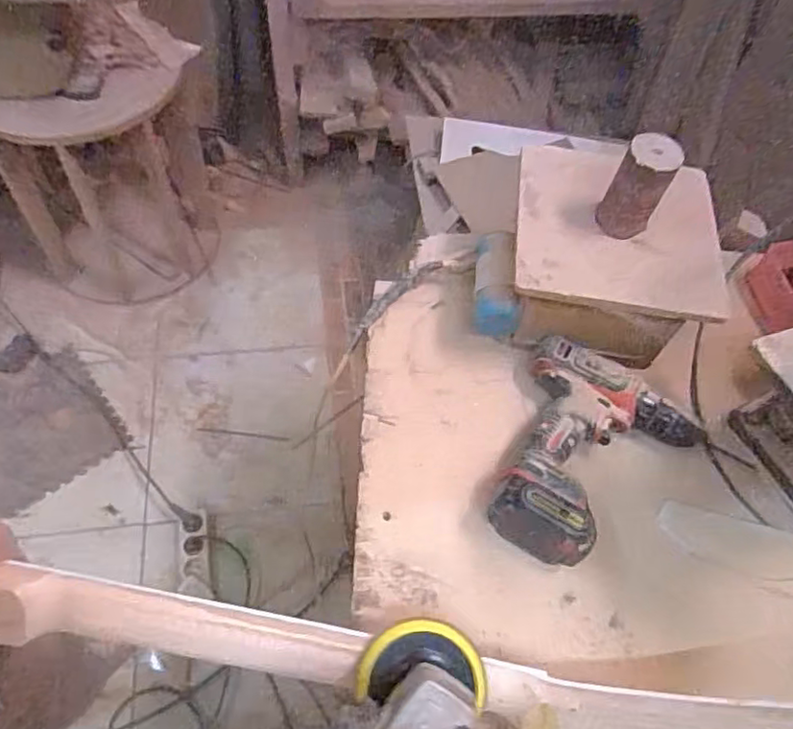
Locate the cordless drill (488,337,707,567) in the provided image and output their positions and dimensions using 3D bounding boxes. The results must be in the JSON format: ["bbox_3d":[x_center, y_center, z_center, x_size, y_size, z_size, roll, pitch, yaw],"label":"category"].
[{"bbox_3d":[0.194,0.084,0.587,0.176,0.062,0.218,19,59,8],"label":"cordless drill"}]

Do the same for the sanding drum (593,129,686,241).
[{"bbox_3d":[0.221,-0.164,0.581,0.050,0.085,0.045,29,61,13],"label":"sanding drum"}]

